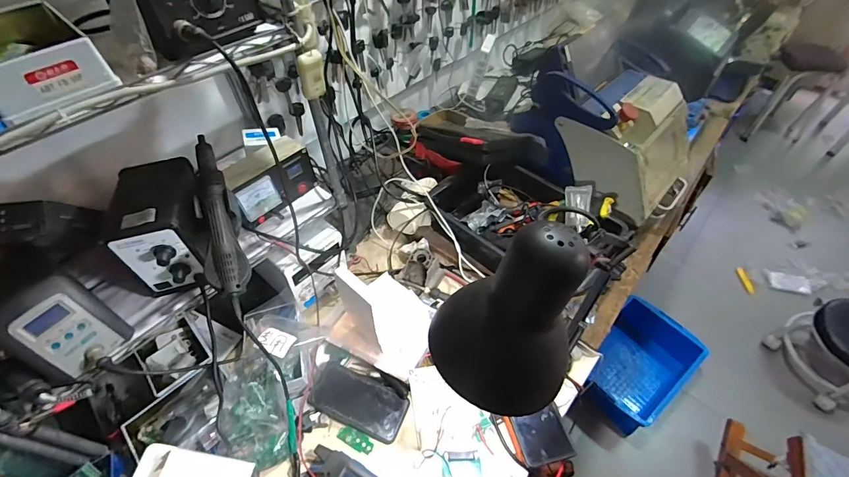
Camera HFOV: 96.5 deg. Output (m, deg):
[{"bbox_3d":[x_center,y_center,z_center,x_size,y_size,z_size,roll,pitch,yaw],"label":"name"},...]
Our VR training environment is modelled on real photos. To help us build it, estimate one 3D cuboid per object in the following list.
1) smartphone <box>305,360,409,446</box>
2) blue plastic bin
[{"bbox_3d":[-0.113,0.274,0.641,0.164,0.015,0.076,25,60,8],"label":"smartphone"},{"bbox_3d":[0.762,0.463,1.347,0.454,0.182,0.293,-34,57,-25],"label":"blue plastic bin"}]

